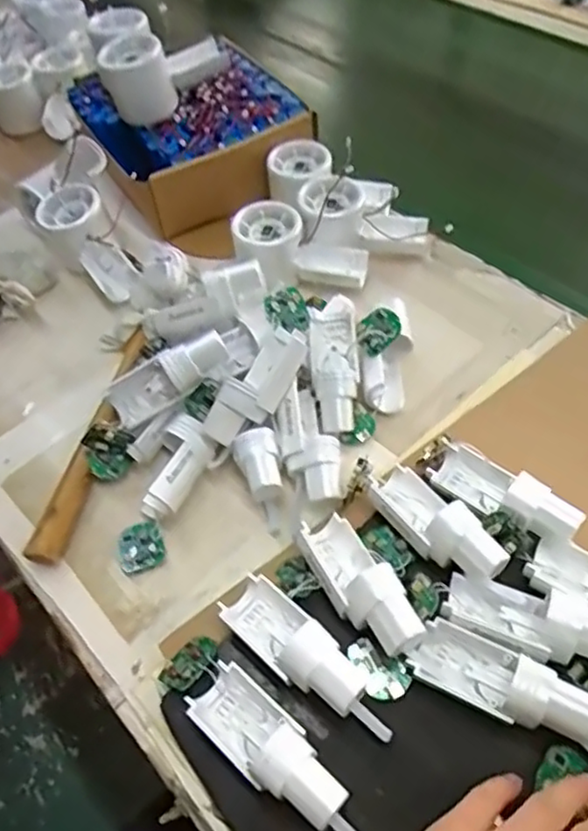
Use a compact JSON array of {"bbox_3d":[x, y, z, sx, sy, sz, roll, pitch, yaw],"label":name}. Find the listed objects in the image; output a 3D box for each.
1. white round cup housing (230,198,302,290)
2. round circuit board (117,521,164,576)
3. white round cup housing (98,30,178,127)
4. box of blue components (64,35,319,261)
[{"bbox_3d":[-0.022,-0.148,0.562,0.057,0.047,0.059,-7,53,-1],"label":"white round cup housing"},{"bbox_3d":[-0.101,0.087,0.428,0.030,0.008,0.032,-2,53,3],"label":"round circuit board"},{"bbox_3d":[-0.144,-0.311,0.599,0.061,0.058,0.061,-15,54,-7],"label":"white round cup housing"},{"bbox_3d":[-0.100,-0.278,0.661,0.196,0.101,0.204,-23,55,-13],"label":"box of blue components"}]

